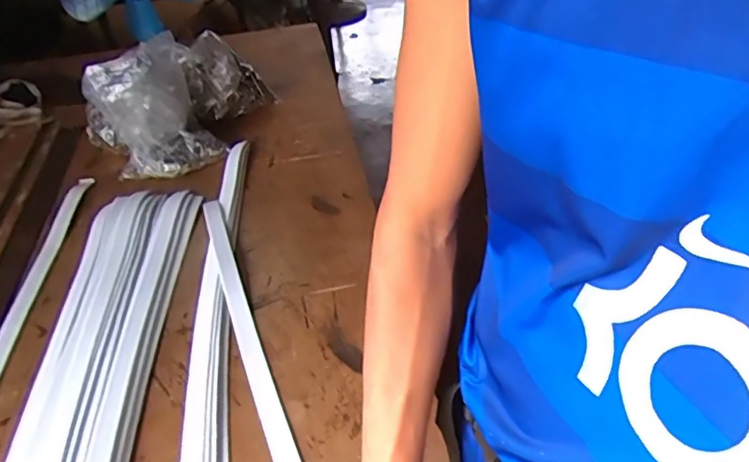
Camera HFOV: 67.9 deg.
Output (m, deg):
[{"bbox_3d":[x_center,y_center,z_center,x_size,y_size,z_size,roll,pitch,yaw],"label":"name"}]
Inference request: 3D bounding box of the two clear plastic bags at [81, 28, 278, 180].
[{"bbox_3d":[-0.355,-0.266,1.032,0.322,0.219,0.213,-33,47,-29],"label":"two clear plastic bags"}]

